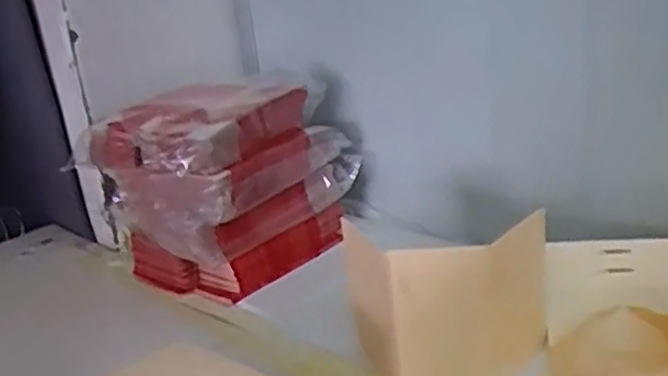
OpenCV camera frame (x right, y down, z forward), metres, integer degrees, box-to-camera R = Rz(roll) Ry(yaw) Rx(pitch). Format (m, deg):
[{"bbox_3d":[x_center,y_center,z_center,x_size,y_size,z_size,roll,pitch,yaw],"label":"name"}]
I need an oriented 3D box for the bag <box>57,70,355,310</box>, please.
[{"bbox_3d":[-0.128,-0.011,0.817,0.212,0.199,0.240,9,24,38],"label":"bag"}]

